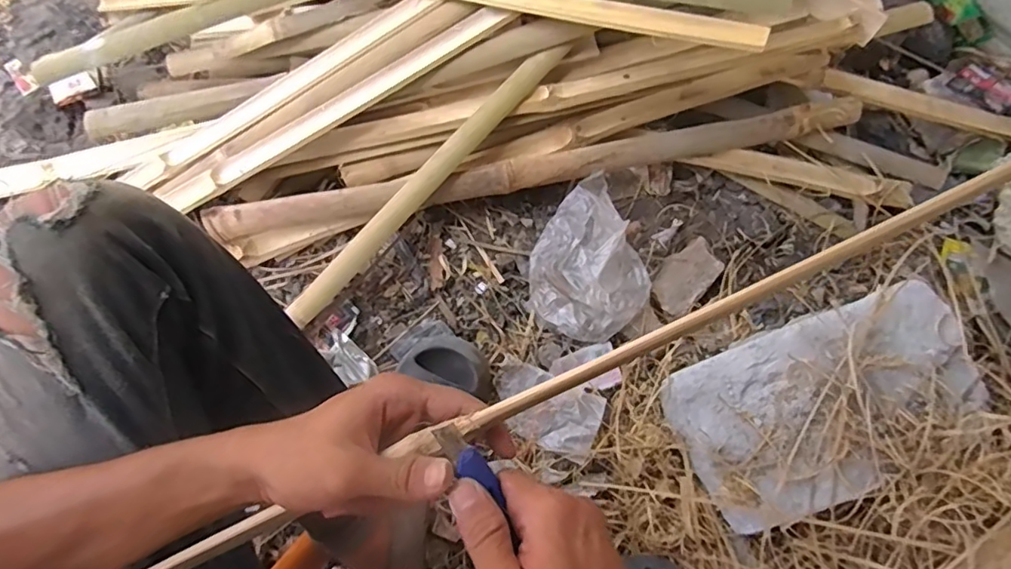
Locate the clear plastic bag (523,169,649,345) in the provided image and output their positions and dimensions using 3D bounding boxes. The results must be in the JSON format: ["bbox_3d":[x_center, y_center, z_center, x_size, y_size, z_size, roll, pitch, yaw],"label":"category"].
[{"bbox_3d":[0.121,-0.030,0.749,0.168,0.068,0.203,39,76,11],"label":"clear plastic bag"}]

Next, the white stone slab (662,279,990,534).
[{"bbox_3d":[0.385,0.133,0.653,0.342,0.070,0.195,-24,74,-8],"label":"white stone slab"}]

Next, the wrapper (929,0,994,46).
[{"bbox_3d":[0.706,-0.422,0.850,0.013,0.046,0.118,-42,93,-9],"label":"wrapper"}]

